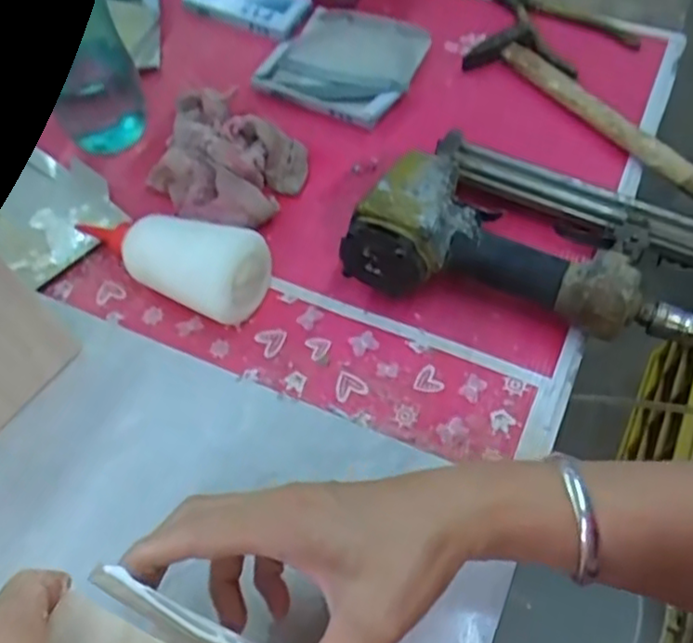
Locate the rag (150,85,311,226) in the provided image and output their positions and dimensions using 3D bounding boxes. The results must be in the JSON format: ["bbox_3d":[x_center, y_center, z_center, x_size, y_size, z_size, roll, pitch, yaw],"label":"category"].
[{"bbox_3d":[-0.104,-0.140,0.563,0.143,0.035,0.111,26,60,18],"label":"rag"}]

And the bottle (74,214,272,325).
[{"bbox_3d":[-0.133,-0.048,0.495,0.162,0.054,0.058,22,59,15],"label":"bottle"}]

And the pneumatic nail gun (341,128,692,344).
[{"bbox_3d":[0.135,-0.060,0.487,0.237,0.067,0.142,18,58,13],"label":"pneumatic nail gun"}]

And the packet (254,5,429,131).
[{"bbox_3d":[-0.003,-0.241,0.631,0.130,0.030,0.122,20,59,14],"label":"packet"}]

